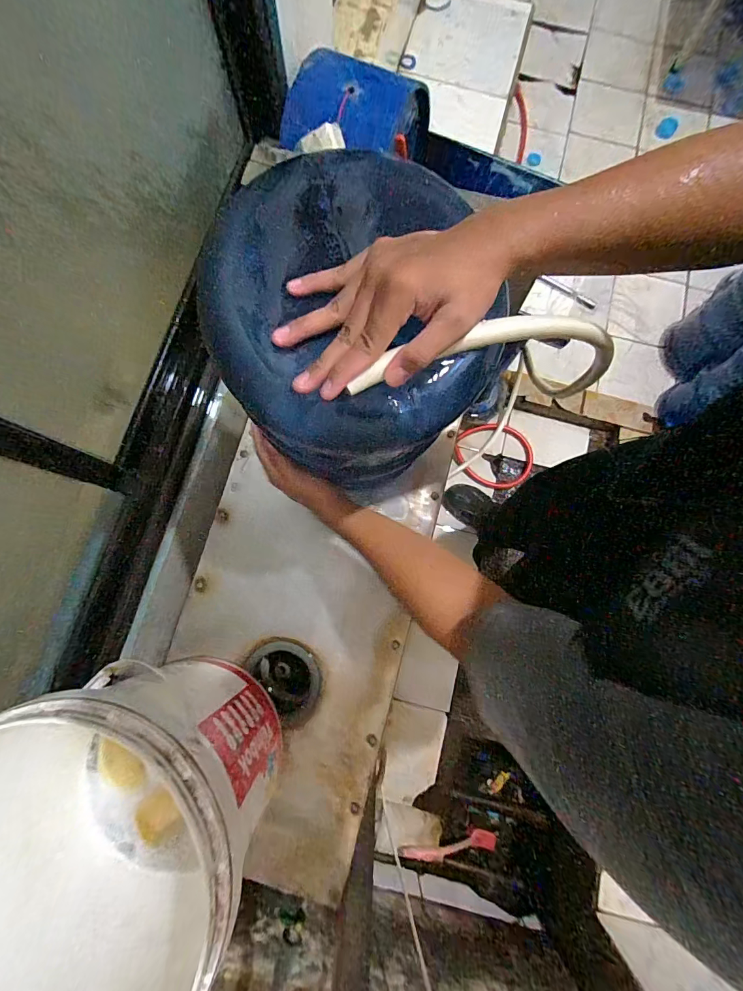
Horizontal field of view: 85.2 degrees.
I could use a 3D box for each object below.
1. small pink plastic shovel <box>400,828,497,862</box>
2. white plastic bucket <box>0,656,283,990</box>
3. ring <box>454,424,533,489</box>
[{"bbox_3d":[0.246,1.119,1.287,0.320,0.036,0.055,2,80,-14],"label":"small pink plastic shovel"},{"bbox_3d":[-0.272,0.372,0.476,0.278,0.302,0.299,0,80,-1],"label":"white plastic bucket"},{"bbox_3d":[0.444,-0.144,1.462,0.286,0.023,0.230,8,80,0],"label":"ring"}]

